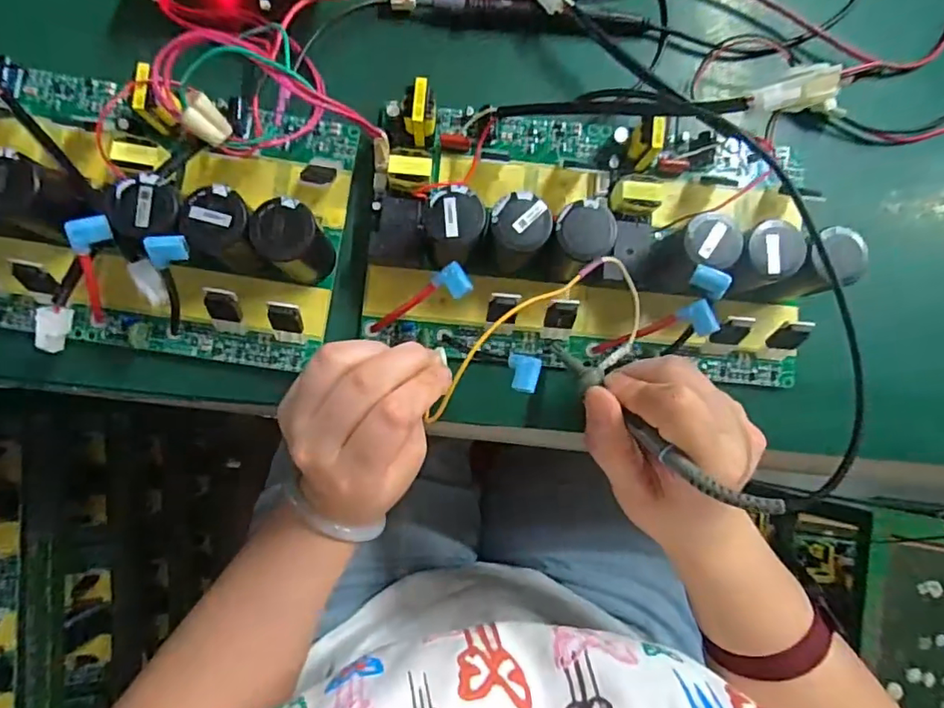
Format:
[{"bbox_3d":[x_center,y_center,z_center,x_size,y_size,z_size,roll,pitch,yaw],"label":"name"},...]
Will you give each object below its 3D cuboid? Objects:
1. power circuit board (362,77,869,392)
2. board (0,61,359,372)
[{"bbox_3d":[0.066,-0.061,0.278,0.243,0.053,0.150,0,85,-4],"label":"power circuit board"},{"bbox_3d":[-0.186,-0.075,0.264,0.235,0.056,0.140,9,85,-3],"label":"board"}]

